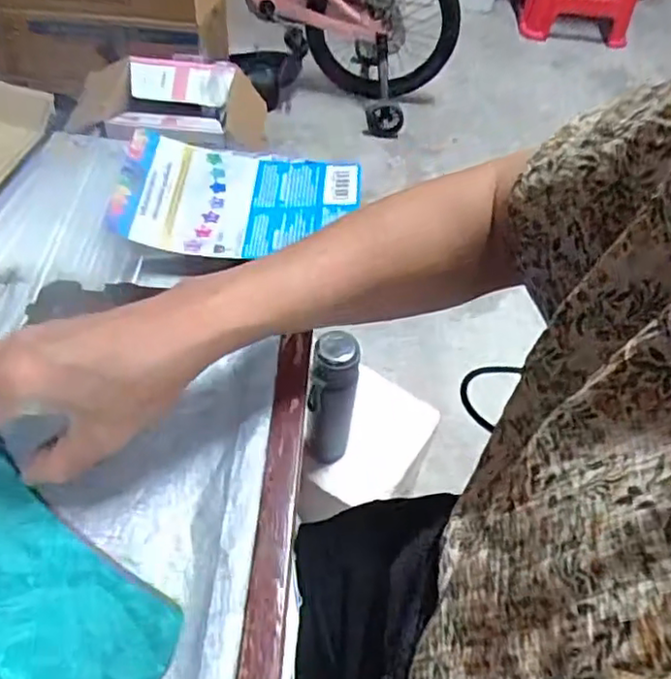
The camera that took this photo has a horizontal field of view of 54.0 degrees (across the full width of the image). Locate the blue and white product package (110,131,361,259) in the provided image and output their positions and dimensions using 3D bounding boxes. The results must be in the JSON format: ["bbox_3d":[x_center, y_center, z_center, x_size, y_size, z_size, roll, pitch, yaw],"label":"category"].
[{"bbox_3d":[-0.072,-0.109,0.500,0.174,0.020,0.112,5,50,-3],"label":"blue and white product package"}]

